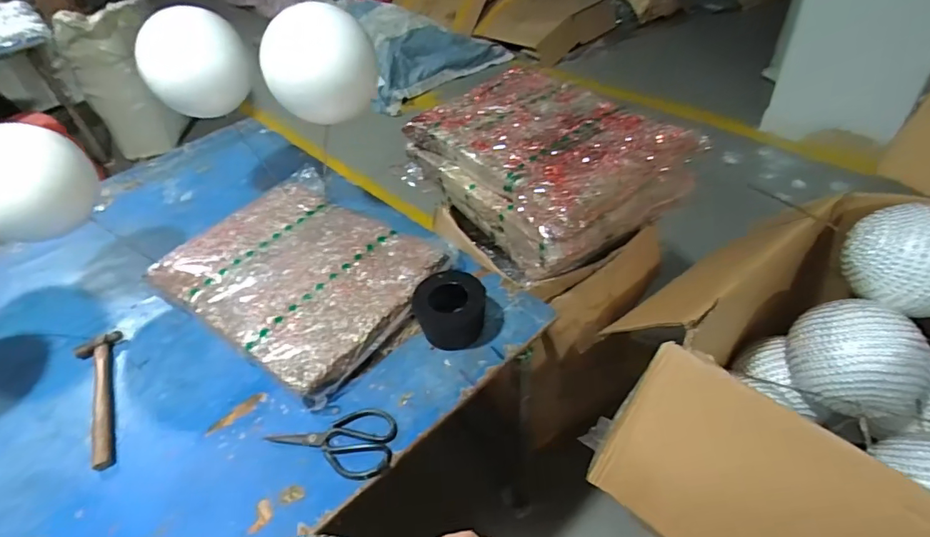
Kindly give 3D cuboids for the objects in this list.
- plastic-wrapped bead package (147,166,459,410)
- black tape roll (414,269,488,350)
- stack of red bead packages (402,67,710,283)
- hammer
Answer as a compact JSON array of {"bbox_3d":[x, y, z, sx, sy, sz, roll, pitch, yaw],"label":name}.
[{"bbox_3d":[-0.303,-0.001,0.947,0.506,0.061,0.373,26,52,32],"label":"plastic-wrapped bead package"},{"bbox_3d":[-0.023,0.064,0.808,0.113,0.082,0.101,15,47,23],"label":"black tape roll"},{"bbox_3d":[0.162,-0.236,1.100,0.406,0.162,0.521,-29,46,-22],"label":"stack of red bead packages"},{"bbox_3d":[-0.580,0.198,0.798,0.063,0.027,0.272,-24,45,-17],"label":"hammer"}]

